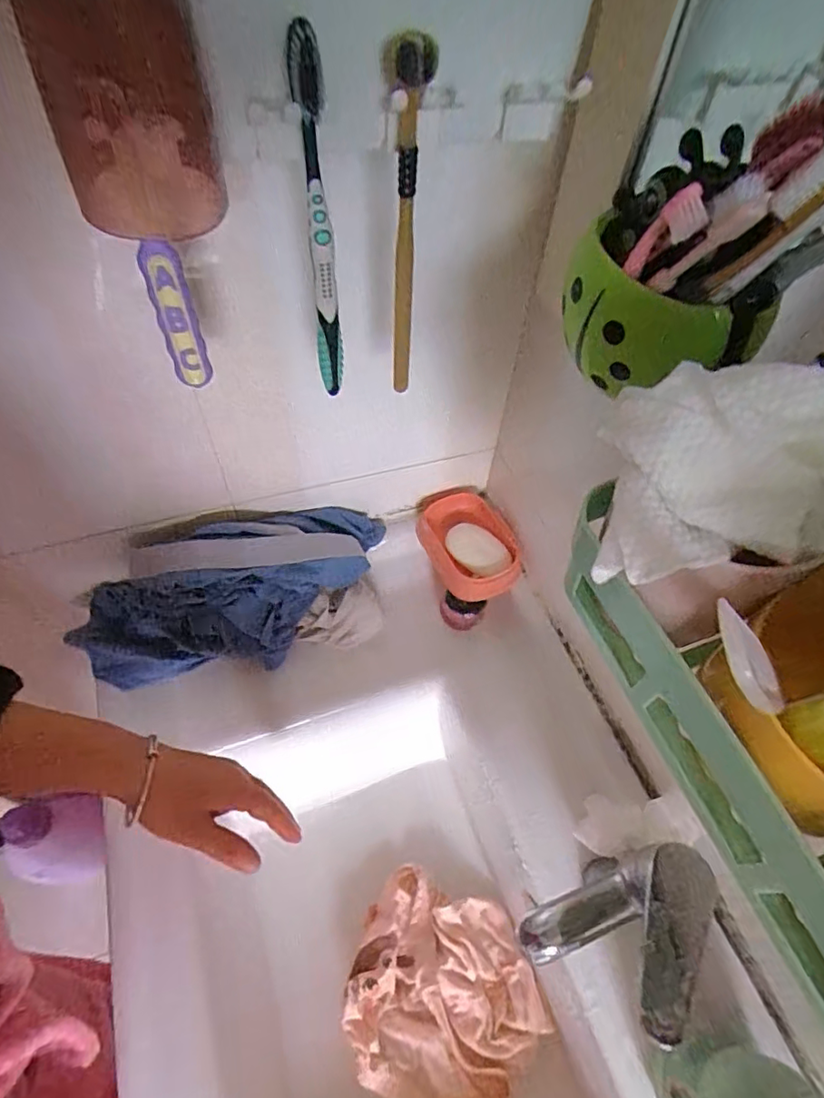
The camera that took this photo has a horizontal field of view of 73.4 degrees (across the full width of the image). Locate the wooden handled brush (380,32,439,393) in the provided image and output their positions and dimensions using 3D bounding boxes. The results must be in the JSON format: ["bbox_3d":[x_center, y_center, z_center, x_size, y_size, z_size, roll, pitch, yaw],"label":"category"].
[{"bbox_3d":[-0.004,-0.169,0.313,0.021,0.186,0.035,3,55,-1],"label":"wooden handled brush"}]

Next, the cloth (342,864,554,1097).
[{"bbox_3d":[0.032,0.410,0.510,0.173,0.033,0.165,16,56,8],"label":"cloth"}]

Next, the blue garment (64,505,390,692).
[{"bbox_3d":[-0.177,0.043,0.565,0.323,0.114,0.122,-14,57,-13],"label":"blue garment"}]

